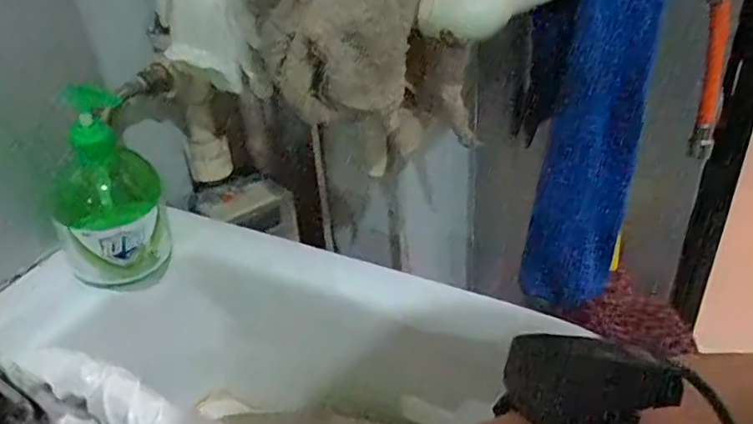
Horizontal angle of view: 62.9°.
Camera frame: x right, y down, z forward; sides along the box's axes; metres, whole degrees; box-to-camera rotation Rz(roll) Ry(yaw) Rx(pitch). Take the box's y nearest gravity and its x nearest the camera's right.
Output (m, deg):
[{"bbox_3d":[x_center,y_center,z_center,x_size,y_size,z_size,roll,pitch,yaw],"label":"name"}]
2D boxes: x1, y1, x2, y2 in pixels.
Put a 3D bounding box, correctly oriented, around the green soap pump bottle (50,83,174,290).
[{"bbox_3d":[-0.213,-0.017,0.483,0.078,0.153,0.071,-21,37,-24],"label":"green soap pump bottle"}]

